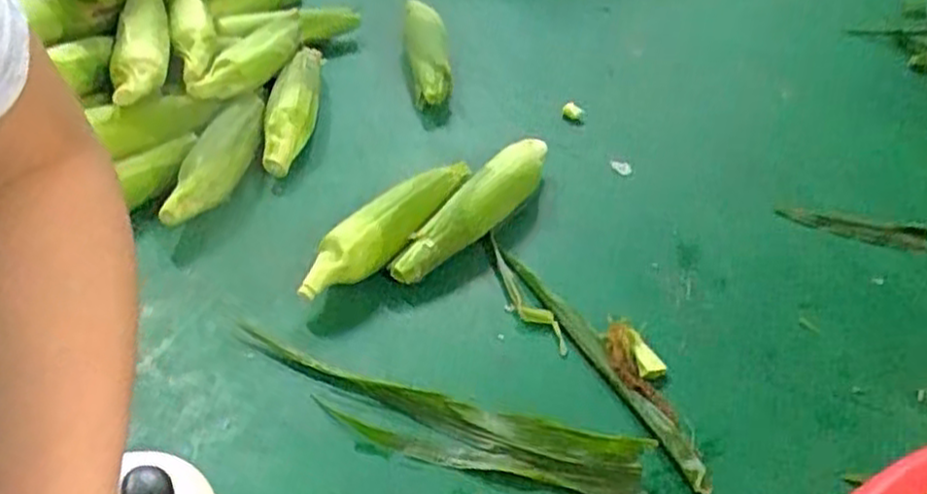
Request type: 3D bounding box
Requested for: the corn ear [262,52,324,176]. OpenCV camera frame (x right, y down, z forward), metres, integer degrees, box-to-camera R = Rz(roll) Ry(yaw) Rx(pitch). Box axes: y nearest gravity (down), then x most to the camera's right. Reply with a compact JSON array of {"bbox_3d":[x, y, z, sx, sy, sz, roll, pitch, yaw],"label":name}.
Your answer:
[{"bbox_3d":[-0.203,-0.179,0.927,0.056,0.046,0.253,2,41,-5],"label":"corn ear"}]

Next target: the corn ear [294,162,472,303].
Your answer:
[{"bbox_3d":[-0.071,-0.022,0.758,0.058,0.055,0.231,31,46,25],"label":"corn ear"}]

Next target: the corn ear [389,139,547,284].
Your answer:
[{"bbox_3d":[0.020,-0.039,0.796,0.063,0.056,0.254,28,45,23],"label":"corn ear"}]

